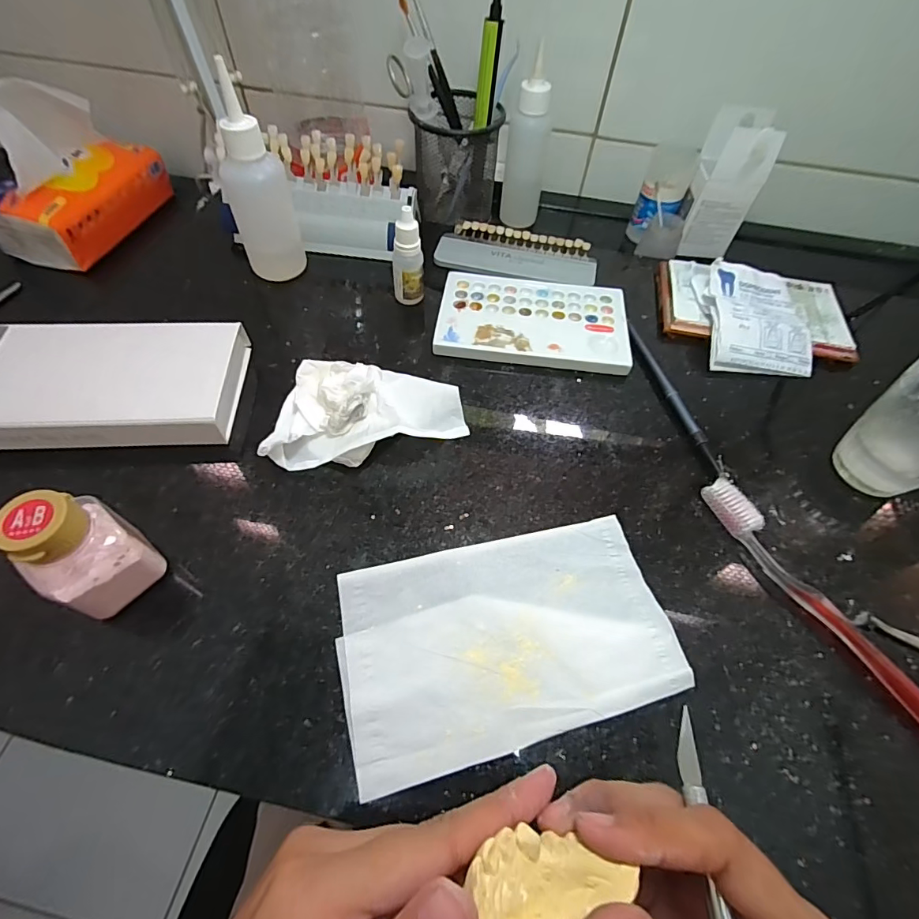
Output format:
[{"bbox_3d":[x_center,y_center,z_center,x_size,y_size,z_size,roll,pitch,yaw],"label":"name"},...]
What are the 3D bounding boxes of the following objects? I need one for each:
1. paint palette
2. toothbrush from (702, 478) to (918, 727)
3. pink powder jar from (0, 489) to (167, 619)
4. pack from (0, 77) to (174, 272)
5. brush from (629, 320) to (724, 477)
[{"bbox_3d":[0.061,-0.115,0.380,0.152,0.011,0.095,6,58,1],"label":"paint palette"},{"bbox_3d":[0.206,0.088,0.254,0.020,0.013,0.188,-21,61,-15],"label":"toothbrush"},{"bbox_3d":[-0.183,0.047,0.225,0.033,0.074,0.041,30,61,16],"label":"pink powder jar"},{"bbox_3d":[-0.421,-0.315,0.493,0.088,0.126,0.182,16,58,6],"label":"pack"},{"bbox_3d":[0.158,-0.050,0.344,0.010,0.008,0.143,-11,59,-9],"label":"brush"}]

